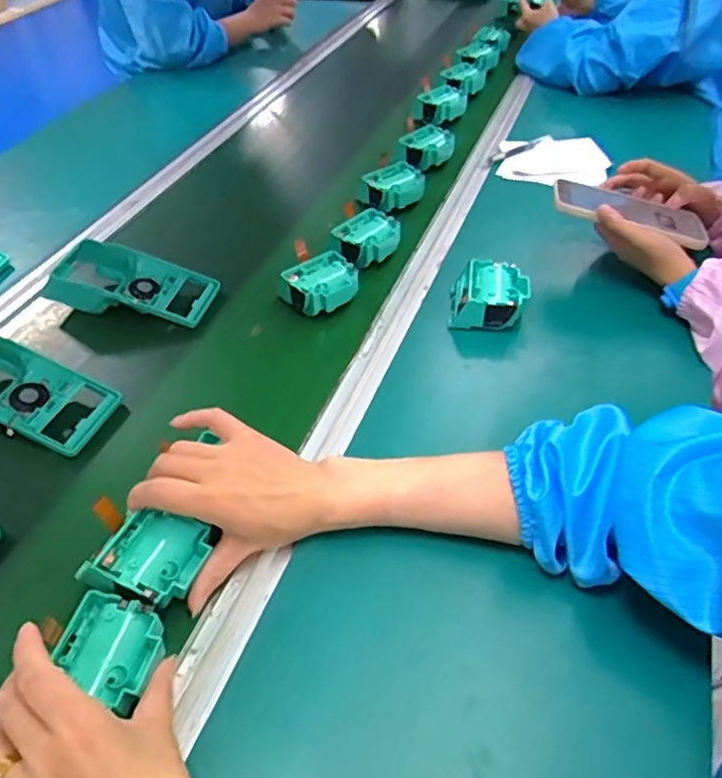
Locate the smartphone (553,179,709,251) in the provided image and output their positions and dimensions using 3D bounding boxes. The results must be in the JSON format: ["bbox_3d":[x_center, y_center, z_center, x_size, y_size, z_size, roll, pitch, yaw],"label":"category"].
[{"bbox_3d":[0.295,-0.199,0.698,0.160,0.016,0.093,15,36,4],"label":"smartphone"}]

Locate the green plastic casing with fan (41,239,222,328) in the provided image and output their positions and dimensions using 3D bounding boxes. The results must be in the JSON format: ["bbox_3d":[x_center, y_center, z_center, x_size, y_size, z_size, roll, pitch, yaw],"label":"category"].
[{"bbox_3d":[-0.274,-0.123,0.744,0.200,0.054,0.096,6,45,10],"label":"green plastic casing with fan"}]

